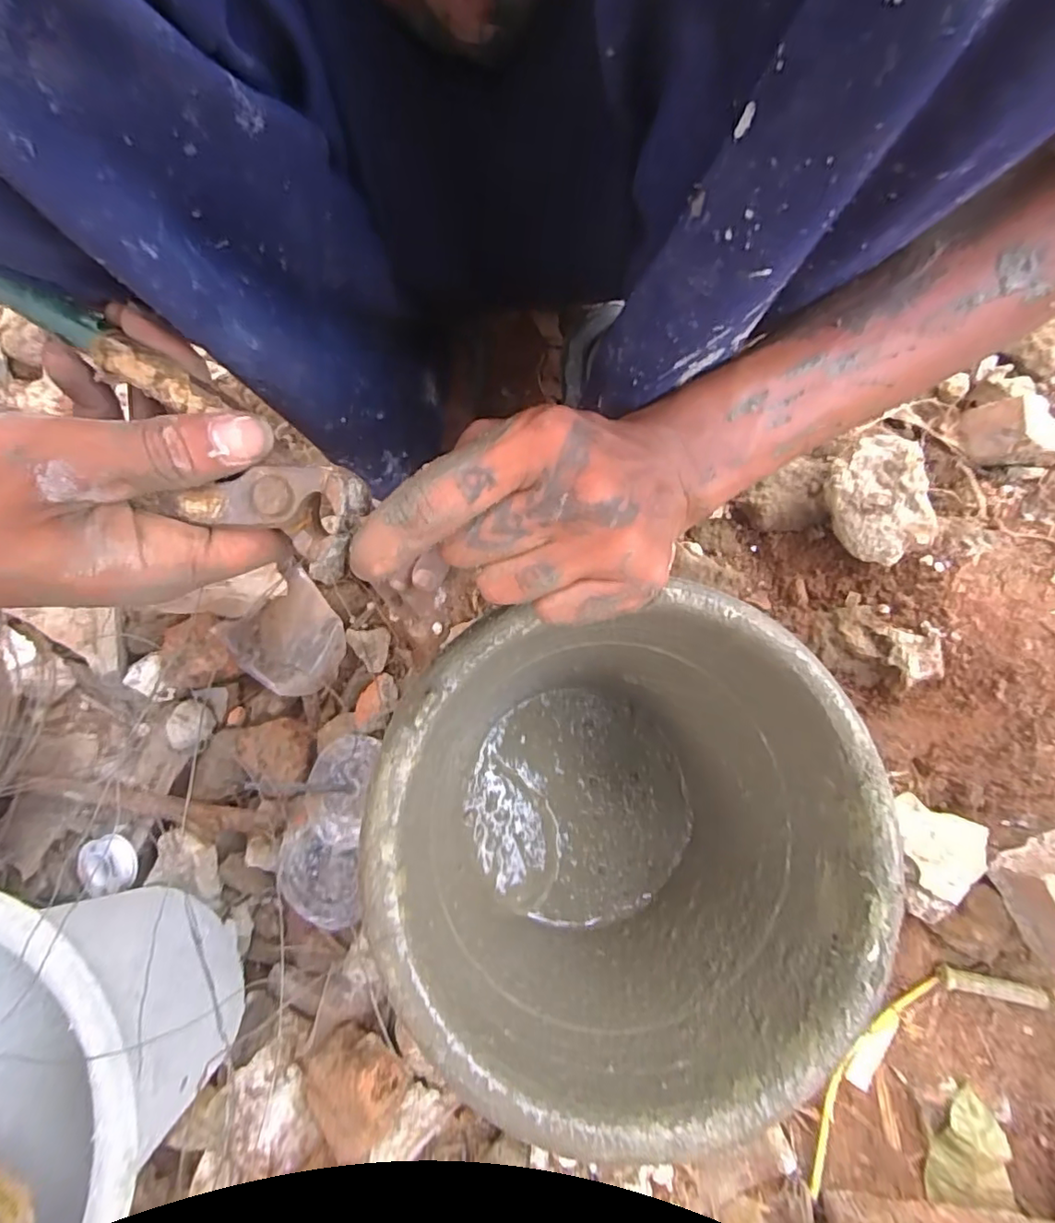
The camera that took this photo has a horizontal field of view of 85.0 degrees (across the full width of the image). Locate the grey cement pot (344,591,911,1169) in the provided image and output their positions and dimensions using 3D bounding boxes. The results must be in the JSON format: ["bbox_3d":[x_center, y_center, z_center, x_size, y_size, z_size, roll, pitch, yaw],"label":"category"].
[{"bbox_3d":[0.059,0.154,0.378,0.269,0.219,0.253,0,68,0],"label":"grey cement pot"}]

